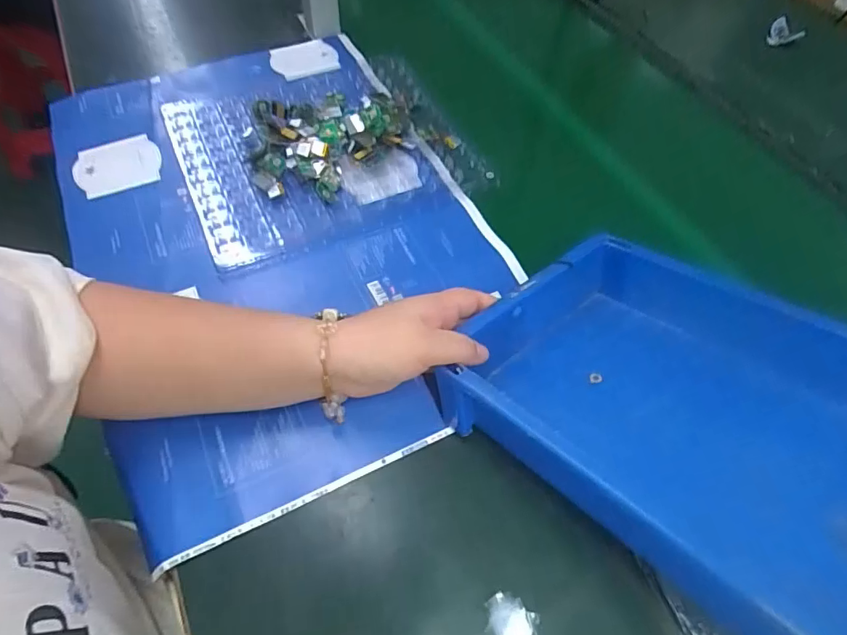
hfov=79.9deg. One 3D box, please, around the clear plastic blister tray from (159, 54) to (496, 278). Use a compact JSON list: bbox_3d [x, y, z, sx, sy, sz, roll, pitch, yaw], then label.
[{"bbox_3d":[-0.103,-0.179,0.527,0.289,0.037,0.250,-20,59,-16],"label":"clear plastic blister tray"}]

